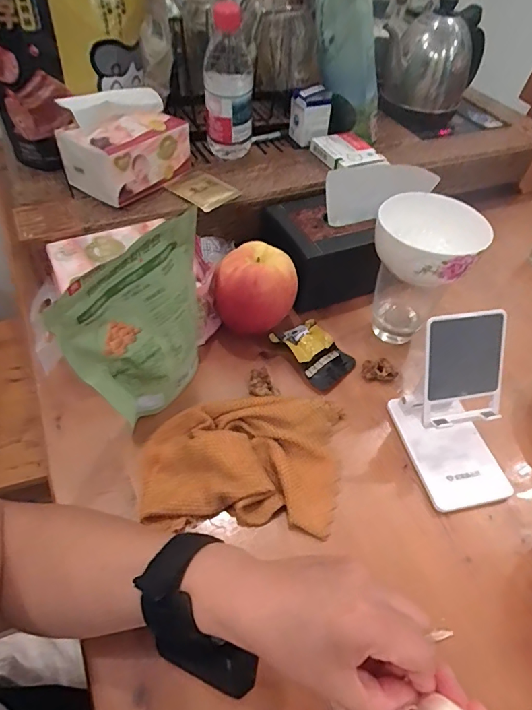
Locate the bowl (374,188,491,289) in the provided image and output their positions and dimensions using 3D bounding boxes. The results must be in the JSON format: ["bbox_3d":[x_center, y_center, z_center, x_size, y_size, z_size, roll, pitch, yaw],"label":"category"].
[{"bbox_3d":[0.169,-0.125,0.468,0.106,0.056,0.105,3,50,-3],"label":"bowl"}]

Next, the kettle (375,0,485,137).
[{"bbox_3d":[0.272,-0.485,0.760,0.173,0.152,0.134,15,50,7],"label":"kettle"}]

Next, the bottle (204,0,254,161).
[{"bbox_3d":[-0.048,-0.351,0.593,0.062,0.171,0.068,0,50,-5],"label":"bottle"}]

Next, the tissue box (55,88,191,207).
[{"bbox_3d":[-0.166,-0.257,0.537,0.085,0.086,0.141,29,53,18],"label":"tissue box"}]

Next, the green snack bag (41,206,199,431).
[{"bbox_3d":[-0.103,-0.018,0.405,0.034,0.177,0.146,32,54,20],"label":"green snack bag"}]

